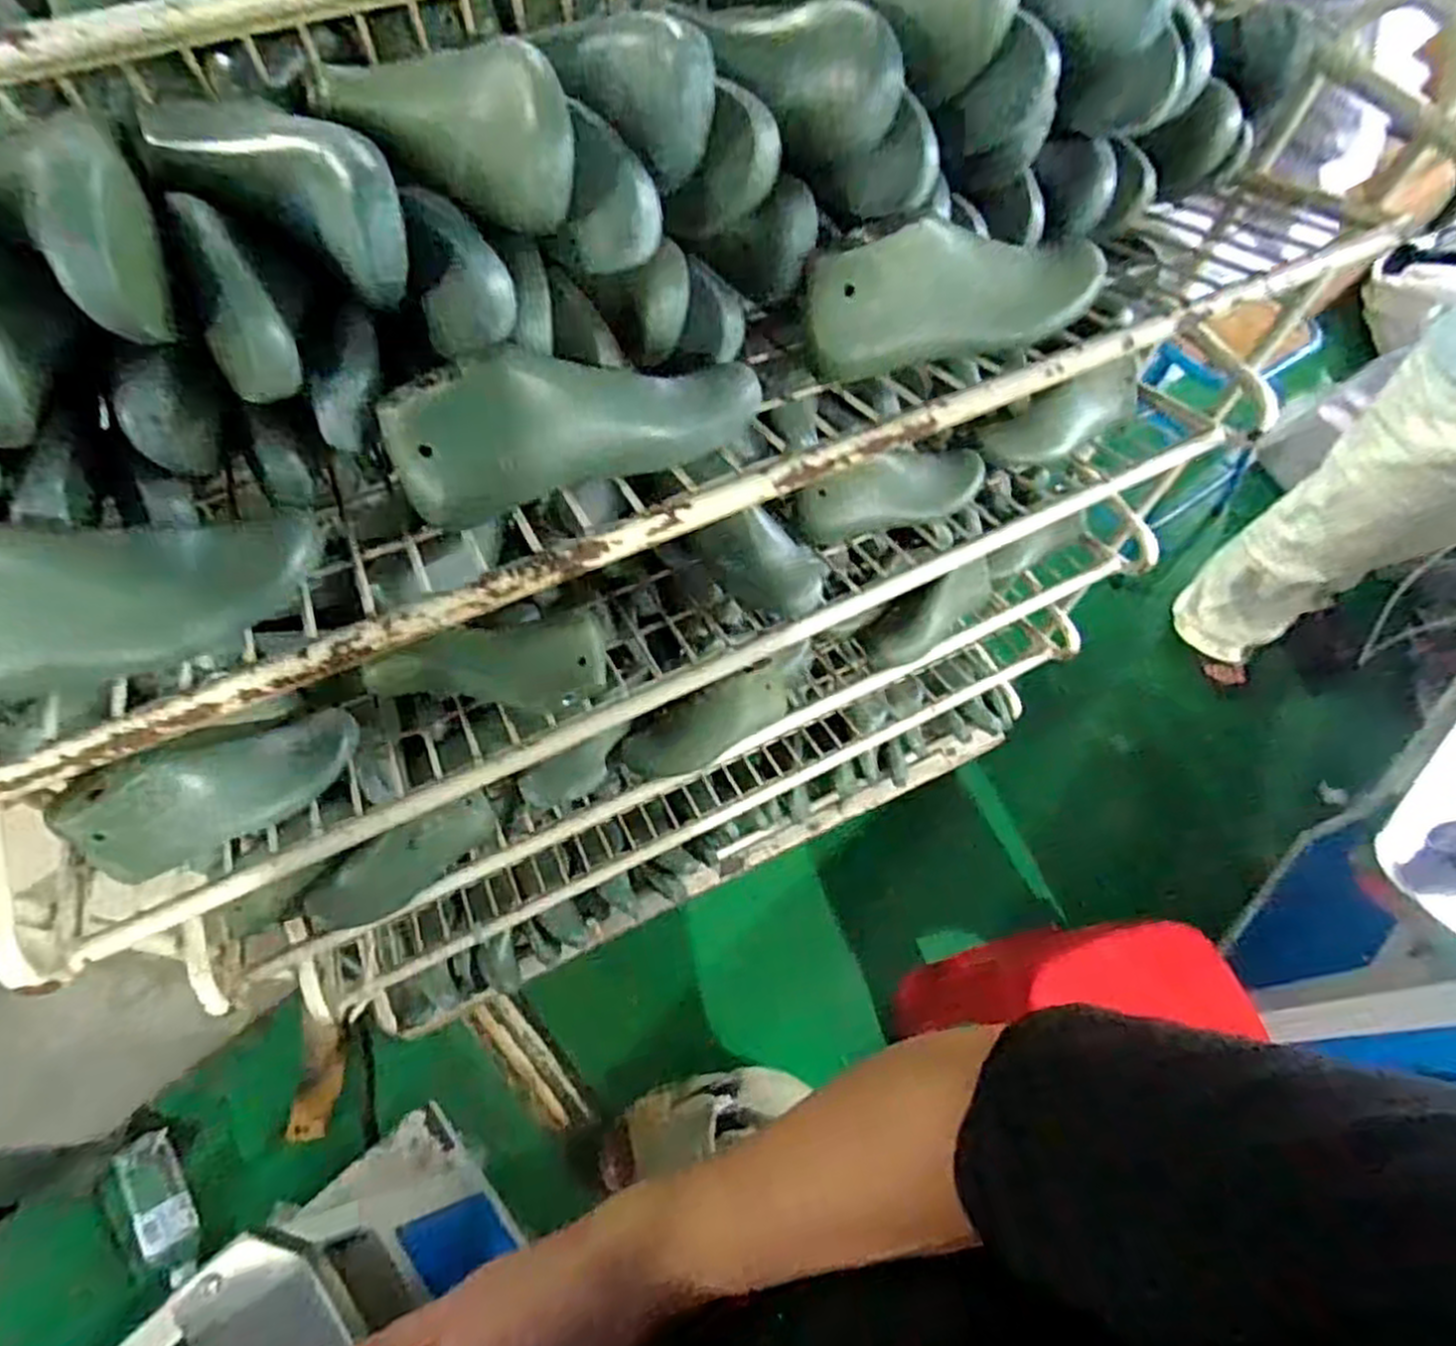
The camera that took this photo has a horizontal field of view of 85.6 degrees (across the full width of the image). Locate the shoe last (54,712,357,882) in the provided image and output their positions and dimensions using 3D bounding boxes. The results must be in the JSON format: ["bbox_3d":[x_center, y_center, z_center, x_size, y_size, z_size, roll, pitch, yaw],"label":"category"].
[{"bbox_3d":[-0.354,0.080,0.538,0.193,0.070,0.060,-25,65,-14],"label":"shoe last"}]

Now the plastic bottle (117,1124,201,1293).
[{"bbox_3d":[-0.859,0.804,1.186,0.071,0.078,0.211,-37,68,-19],"label":"plastic bottle"}]

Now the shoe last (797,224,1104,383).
[{"bbox_3d":[0.141,-0.232,0.470,0.186,0.061,0.078,-17,63,-10],"label":"shoe last"}]

